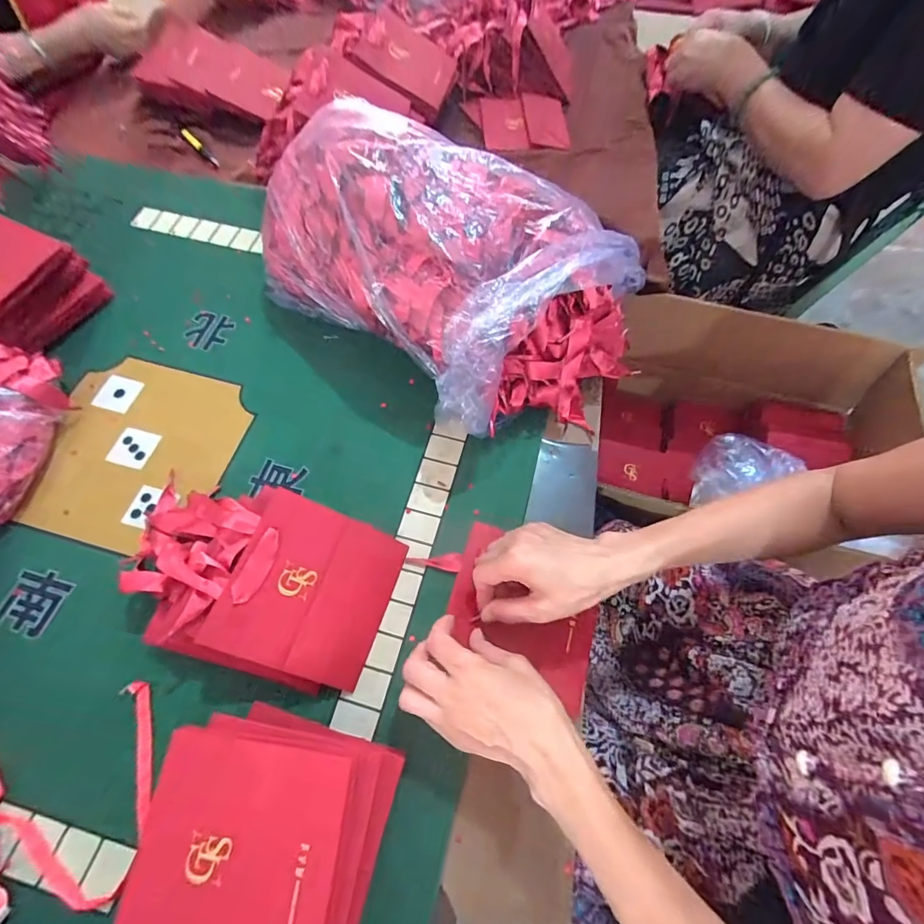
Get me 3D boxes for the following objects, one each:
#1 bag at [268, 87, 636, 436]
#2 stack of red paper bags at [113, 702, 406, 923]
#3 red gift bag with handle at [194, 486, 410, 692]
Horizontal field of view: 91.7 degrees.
[{"bbox_3d":[-0.016,-0.213,0.494,0.415,0.179,0.257,36,69,15],"label":"bag"},{"bbox_3d":[-0.145,0.278,0.329,0.166,0.073,0.150,14,66,4],"label":"stack of red paper bags"},{"bbox_3d":[-0.130,0.112,0.401,0.136,0.007,0.137,29,64,-21],"label":"red gift bag with handle"}]

